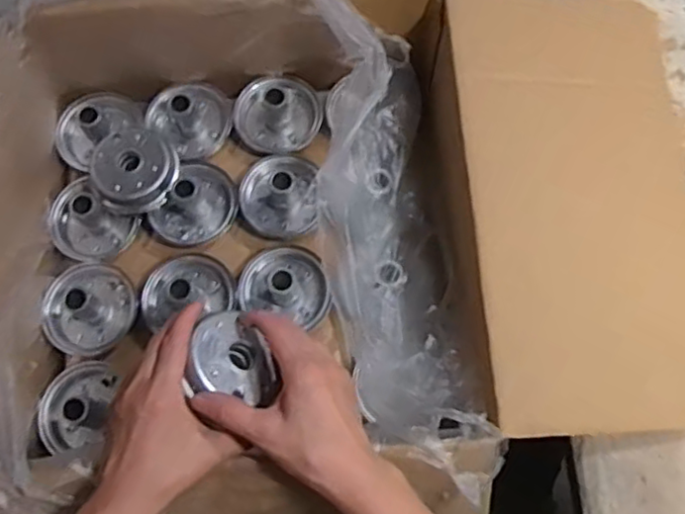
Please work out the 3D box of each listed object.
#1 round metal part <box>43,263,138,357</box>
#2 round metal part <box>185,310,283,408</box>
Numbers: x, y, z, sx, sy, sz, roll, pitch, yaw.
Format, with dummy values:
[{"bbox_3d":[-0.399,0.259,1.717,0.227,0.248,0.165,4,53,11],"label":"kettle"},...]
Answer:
[{"bbox_3d":[-0.251,0.047,0.646,0.086,0.054,0.088,0,72,1],"label":"round metal part"},{"bbox_3d":[-0.089,0.079,0.512,0.065,0.030,0.067,20,50,-26],"label":"round metal part"}]

